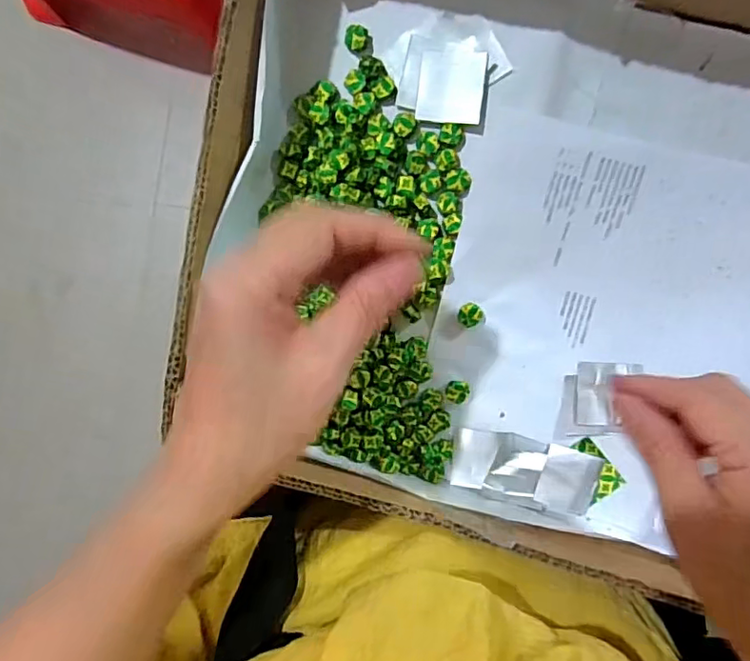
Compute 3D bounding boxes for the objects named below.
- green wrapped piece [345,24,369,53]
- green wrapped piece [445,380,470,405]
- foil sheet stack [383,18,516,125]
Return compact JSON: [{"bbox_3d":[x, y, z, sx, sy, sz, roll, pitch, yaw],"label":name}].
[{"bbox_3d":[-0.010,-0.154,0.299,0.012,0.006,0.013,0,90,4],"label":"green wrapped piece"},{"bbox_3d":[0.047,0.035,0.320,0.014,0.006,0.013,0,90,4],"label":"green wrapped piece"},{"bbox_3d":[0.038,-0.136,0.297,0.059,0.009,0.050,8,90,4],"label":"foil sheet stack"}]

